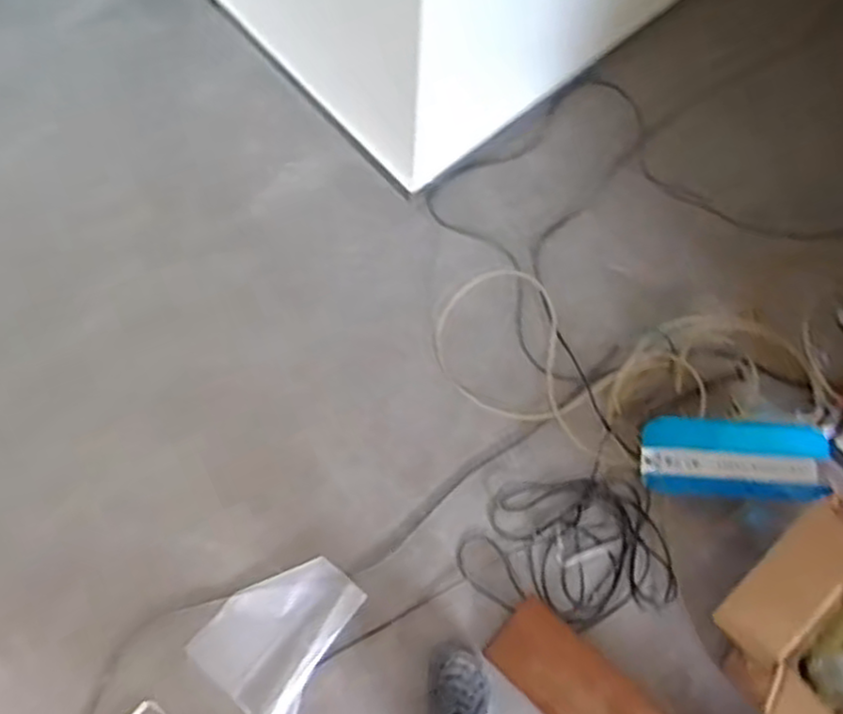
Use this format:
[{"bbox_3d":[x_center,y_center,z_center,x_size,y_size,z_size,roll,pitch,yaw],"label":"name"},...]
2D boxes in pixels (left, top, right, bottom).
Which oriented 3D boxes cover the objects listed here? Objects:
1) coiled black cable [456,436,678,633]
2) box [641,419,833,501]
[{"bbox_3d":[0.293,0.393,1.541,0.392,0.034,0.311,-15,70,-6],"label":"coiled black cable"},{"bbox_3d":[0.625,0.208,1.514,0.344,0.071,0.152,1,68,21],"label":"box"}]

